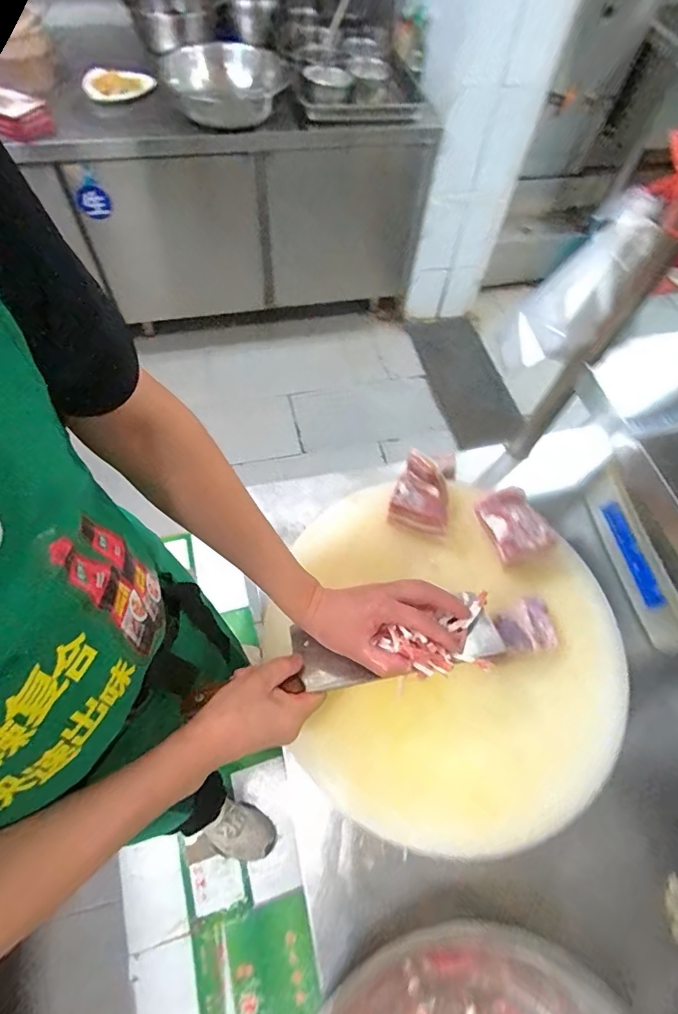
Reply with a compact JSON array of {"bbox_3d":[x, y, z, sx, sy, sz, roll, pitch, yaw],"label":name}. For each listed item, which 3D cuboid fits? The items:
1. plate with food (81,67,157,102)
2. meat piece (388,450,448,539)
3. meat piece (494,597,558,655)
[{"bbox_3d":[-0.656,-1.260,1.386,0.206,0.044,0.147,-11,63,-9],"label":"plate with food"},{"bbox_3d":[0.121,-0.016,0.661,0.079,0.062,0.097,22,63,8],"label":"meat piece"},{"bbox_3d":[0.233,0.150,0.586,0.075,0.022,0.062,-8,63,-8],"label":"meat piece"}]

